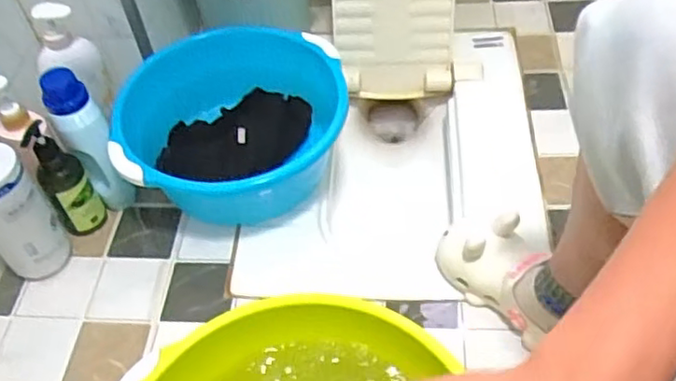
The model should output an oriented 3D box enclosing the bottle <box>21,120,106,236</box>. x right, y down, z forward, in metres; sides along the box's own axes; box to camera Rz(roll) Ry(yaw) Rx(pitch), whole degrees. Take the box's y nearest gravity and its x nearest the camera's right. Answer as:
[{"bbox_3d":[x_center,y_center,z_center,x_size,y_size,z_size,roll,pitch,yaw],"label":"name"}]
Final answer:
[{"bbox_3d":[-0.371,-0.006,0.876,0.060,0.185,0.056,-27,51,-18],"label":"bottle"}]

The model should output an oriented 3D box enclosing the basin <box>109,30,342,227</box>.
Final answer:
[{"bbox_3d":[-0.151,-0.085,0.954,0.345,0.158,0.318,-23,50,-15],"label":"basin"}]

